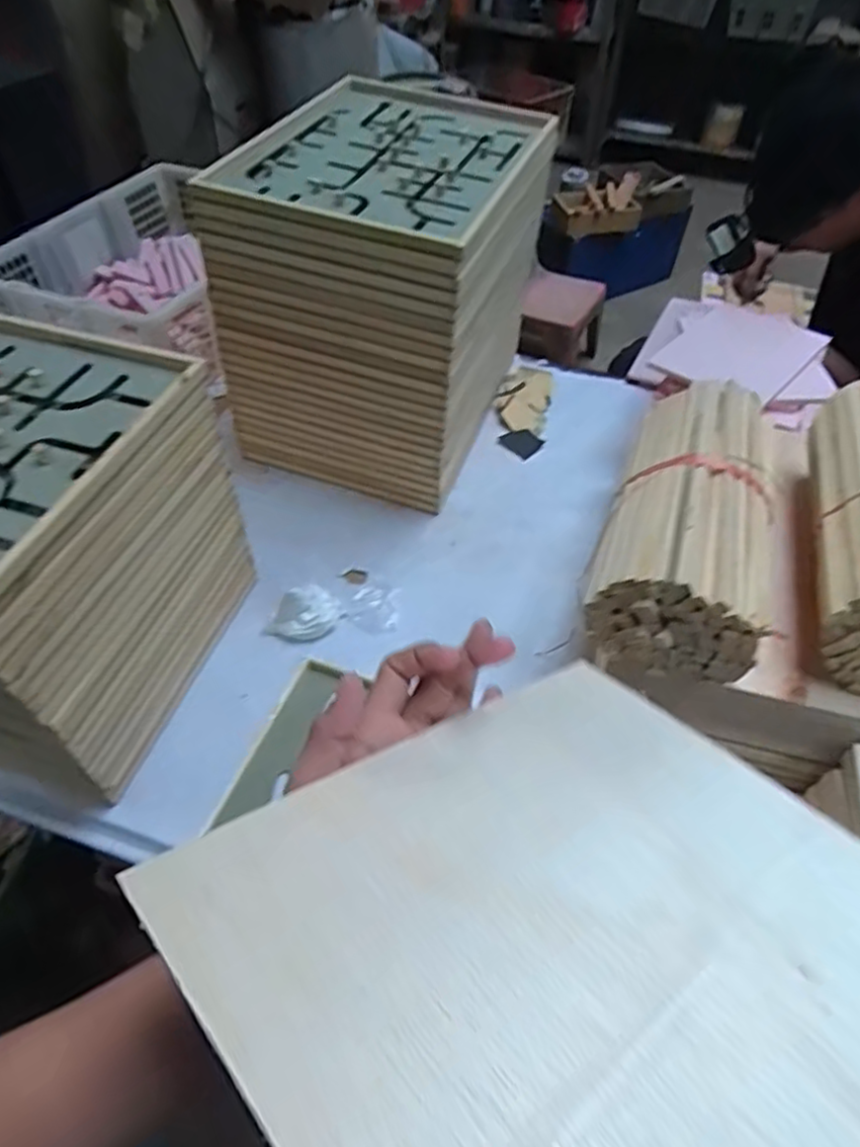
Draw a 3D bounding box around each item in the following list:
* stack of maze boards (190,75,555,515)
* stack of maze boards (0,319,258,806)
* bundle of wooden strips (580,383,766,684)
[{"bbox_3d":[-0.049,-0.374,0.940,0.305,0.370,0.410,17,53,12],"label":"stack of maze boards"},{"bbox_3d":[-0.440,-0.039,0.671,0.396,0.284,0.313,15,52,11],"label":"stack of maze boards"},{"bbox_3d":[0.248,-0.051,0.655,0.137,0.110,0.286,17,53,12],"label":"bundle of wooden strips"}]

